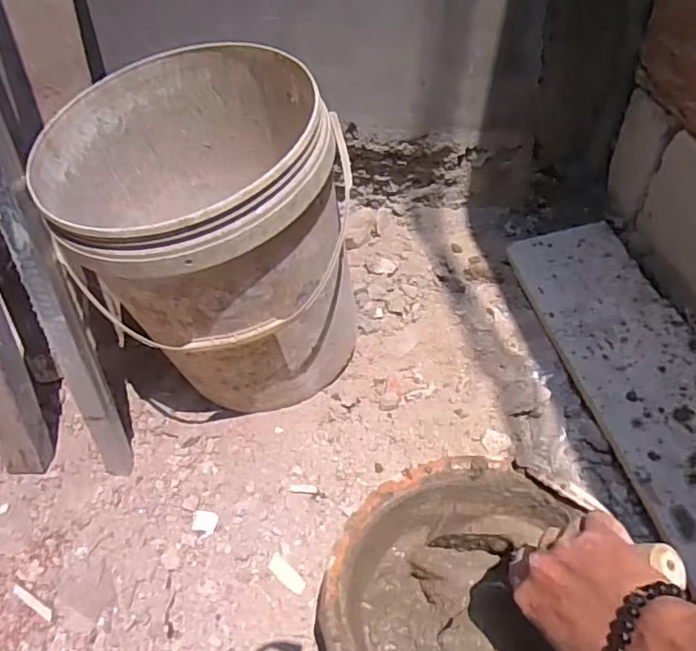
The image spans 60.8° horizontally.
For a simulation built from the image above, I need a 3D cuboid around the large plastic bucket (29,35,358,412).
[{"bbox_3d":[-0.163,-0.094,0.730,0.297,0.360,0.303,-2,46,2],"label":"large plastic bucket"}]

